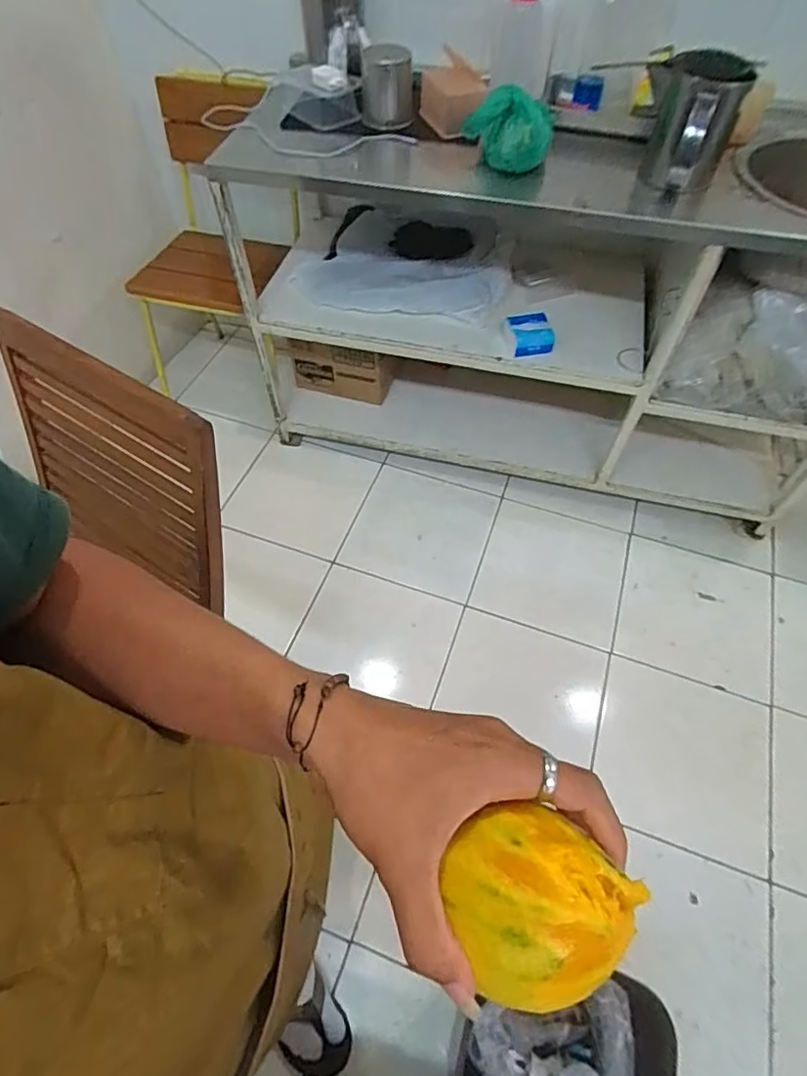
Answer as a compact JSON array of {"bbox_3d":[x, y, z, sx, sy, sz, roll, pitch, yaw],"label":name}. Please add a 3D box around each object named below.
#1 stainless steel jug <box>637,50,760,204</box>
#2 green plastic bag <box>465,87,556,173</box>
[{"bbox_3d":[0.538,-0.757,1.023,0.143,0.195,0.214,21,60,13],"label":"stainless steel jug"},{"bbox_3d":[0.212,-0.808,1.077,0.184,0.108,0.075,36,64,21],"label":"green plastic bag"}]

